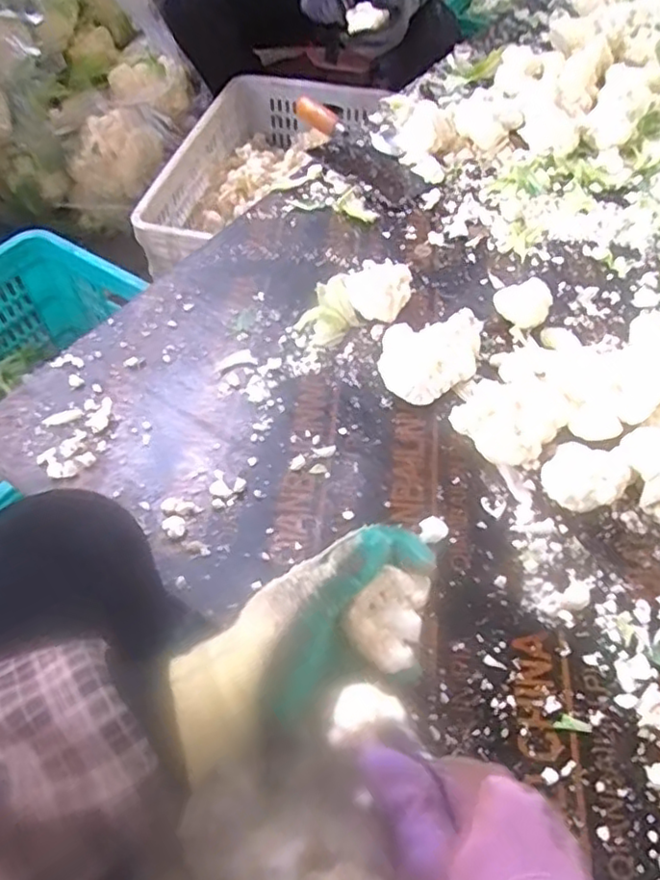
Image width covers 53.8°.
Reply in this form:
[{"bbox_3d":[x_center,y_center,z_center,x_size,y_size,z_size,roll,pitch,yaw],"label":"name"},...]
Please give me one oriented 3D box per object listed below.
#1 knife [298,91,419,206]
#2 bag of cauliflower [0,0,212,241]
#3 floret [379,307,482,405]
[{"bbox_3d":[0.031,-0.394,0.877,0.096,0.025,0.248,-37,61,-25],"label":"knife"},{"bbox_3d":[-0.495,-0.639,1.157,0.501,0.487,0.350,-29,58,-20],"label":"bag of cauliflower"},{"bbox_3d":[0.112,-0.089,0.656,0.142,0.039,0.082,-26,57,-19],"label":"floret"}]

